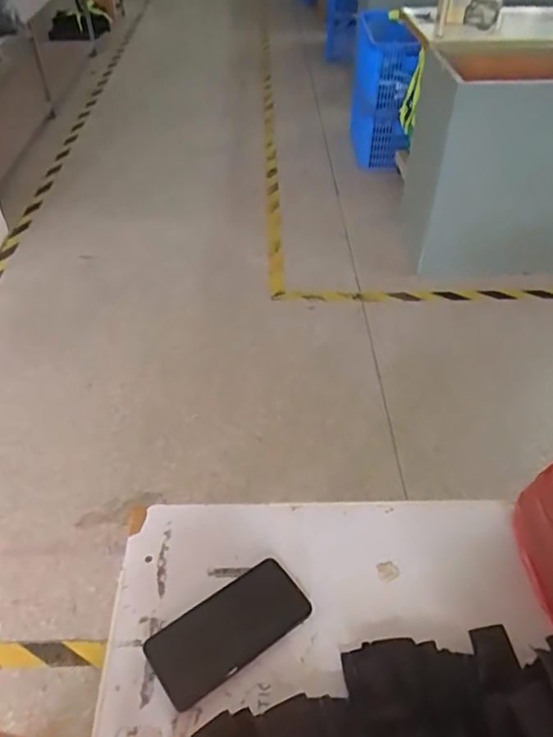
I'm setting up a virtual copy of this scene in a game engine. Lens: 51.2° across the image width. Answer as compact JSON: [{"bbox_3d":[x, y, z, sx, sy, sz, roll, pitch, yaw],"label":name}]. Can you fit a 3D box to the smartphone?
[{"bbox_3d":[-0.048,0.270,0.598,0.163,0.014,0.078,-29,51,-24],"label":"smartphone"}]

